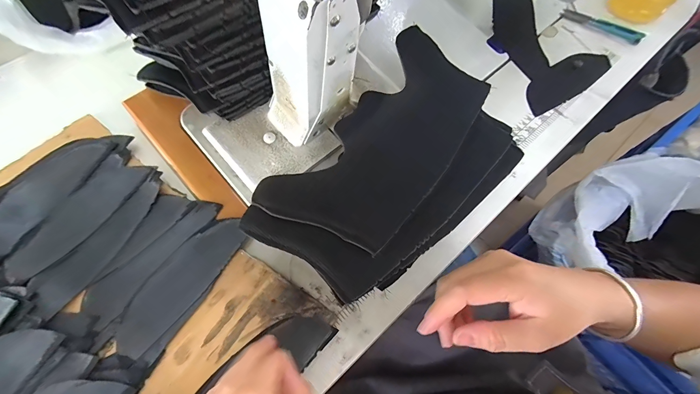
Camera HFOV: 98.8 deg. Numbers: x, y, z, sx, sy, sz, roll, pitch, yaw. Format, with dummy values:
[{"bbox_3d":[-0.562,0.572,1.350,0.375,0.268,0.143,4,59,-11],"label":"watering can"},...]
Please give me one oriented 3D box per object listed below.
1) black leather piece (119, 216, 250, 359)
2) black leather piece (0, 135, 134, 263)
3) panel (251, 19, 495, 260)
[{"bbox_3d":[-0.148,0.071,0.263,0.047,0.004,0.127,34,69,15],"label":"black leather piece"},{"bbox_3d":[-0.287,-0.014,0.284,0.065,0.015,0.149,35,70,15],"label":"black leather piece"},{"bbox_3d":[0.036,-0.052,0.266,0.105,0.020,0.226,34,69,15],"label":"panel"}]

